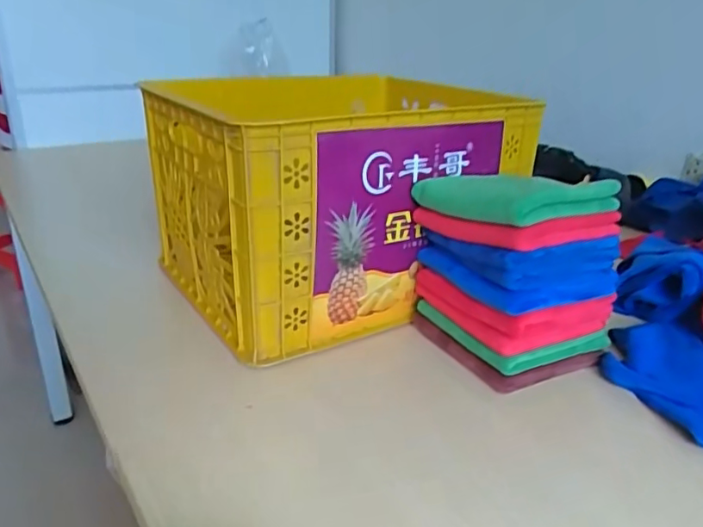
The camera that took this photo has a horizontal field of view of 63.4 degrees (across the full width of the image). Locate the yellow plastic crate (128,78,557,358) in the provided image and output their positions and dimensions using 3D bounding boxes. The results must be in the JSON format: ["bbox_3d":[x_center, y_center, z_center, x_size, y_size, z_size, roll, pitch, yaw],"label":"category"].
[{"bbox_3d":[-0.018,-0.104,0.869,0.463,0.277,0.356,-14,25,-33],"label":"yellow plastic crate"}]

